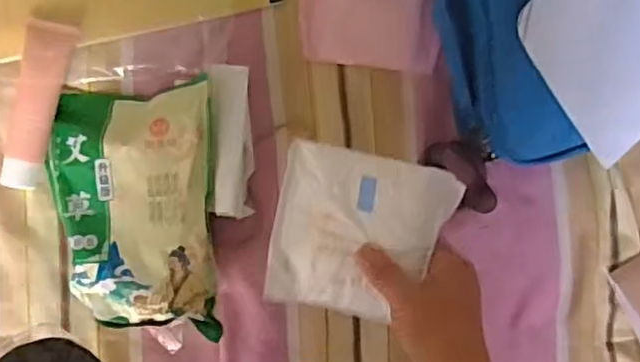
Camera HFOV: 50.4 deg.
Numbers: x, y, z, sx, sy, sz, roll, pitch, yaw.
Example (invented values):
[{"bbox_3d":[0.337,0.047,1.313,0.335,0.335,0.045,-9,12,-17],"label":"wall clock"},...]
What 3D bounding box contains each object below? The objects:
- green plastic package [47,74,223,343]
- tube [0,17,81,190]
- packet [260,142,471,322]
[{"bbox_3d":[-0.148,0.021,0.531,0.132,0.025,0.184,-2,86,10],"label":"green plastic package"},{"bbox_3d":[-0.222,-0.059,0.538,0.037,0.020,0.132,11,93,-7],"label":"tube"},{"bbox_3d":[0.026,0.043,0.500,0.124,0.014,0.130,14,113,13],"label":"packet"}]

